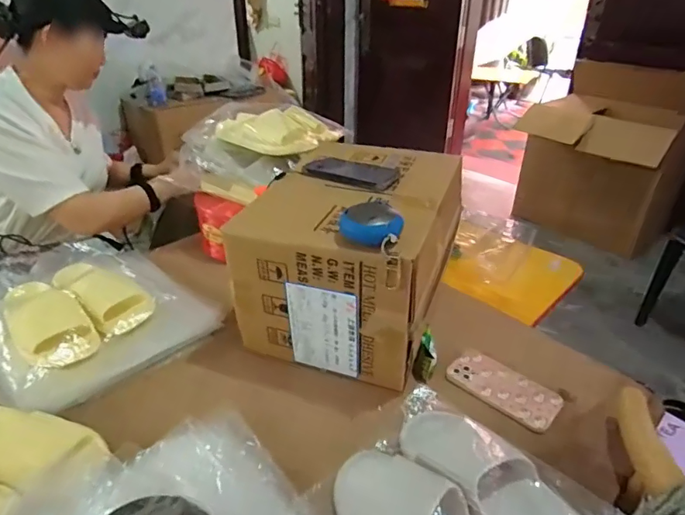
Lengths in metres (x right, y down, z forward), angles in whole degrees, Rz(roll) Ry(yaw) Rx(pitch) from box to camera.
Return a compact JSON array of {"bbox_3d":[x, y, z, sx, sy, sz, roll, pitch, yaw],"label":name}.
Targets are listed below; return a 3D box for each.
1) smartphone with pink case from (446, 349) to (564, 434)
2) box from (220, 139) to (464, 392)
[{"bbox_3d":[0.247,0.195,0.709,0.161,0.016,0.095,26,40,35],"label":"smartphone with pink case"},{"bbox_3d":[0.027,-0.019,0.808,0.290,0.250,0.361,12,33,18],"label":"box"}]

